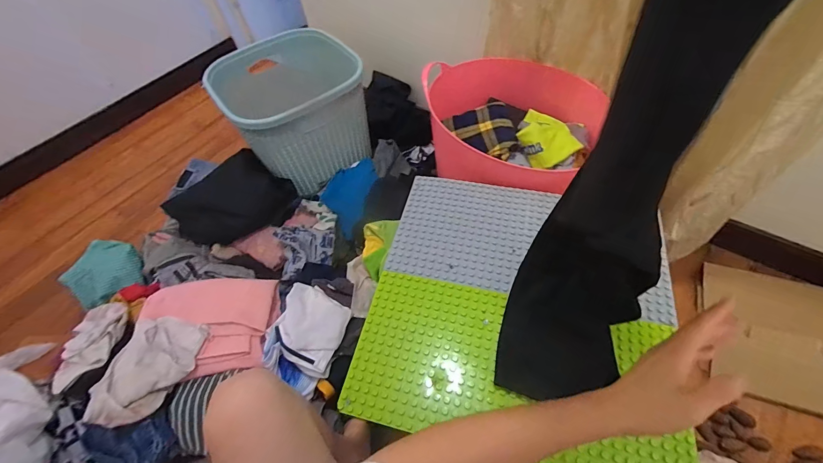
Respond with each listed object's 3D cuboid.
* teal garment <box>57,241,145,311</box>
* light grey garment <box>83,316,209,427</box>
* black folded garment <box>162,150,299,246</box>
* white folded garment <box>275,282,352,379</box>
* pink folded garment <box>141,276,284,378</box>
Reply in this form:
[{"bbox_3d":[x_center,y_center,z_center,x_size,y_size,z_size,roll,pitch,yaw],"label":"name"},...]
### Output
[{"bbox_3d":[-0.875,0.121,1.026,0.123,0.101,0.184,9,56,11],"label":"teal garment"},{"bbox_3d":[-0.543,0.275,0.723,0.169,0.054,0.210,11,57,12],"label":"light grey garment"},{"bbox_3d":[-0.525,-0.089,1.062,0.344,0.235,0.077,-28,24,-13],"label":"black folded garment"},{"bbox_3d":[-0.229,0.220,0.816,0.156,0.035,0.166,24,71,5],"label":"white folded garment"},{"bbox_3d":[-0.453,0.202,0.804,0.276,0.034,0.227,-1,47,-12],"label":"pink folded garment"}]

